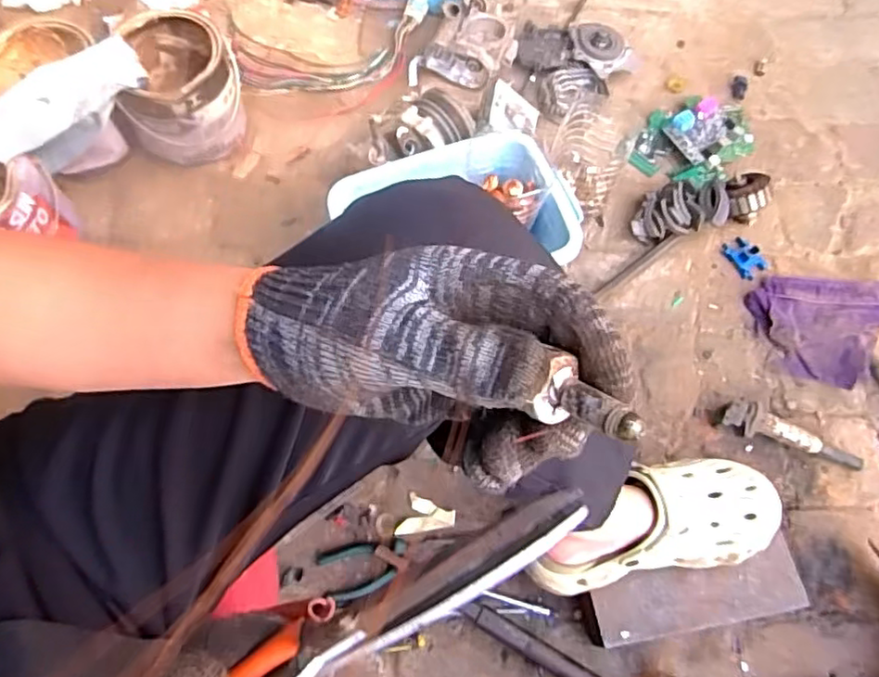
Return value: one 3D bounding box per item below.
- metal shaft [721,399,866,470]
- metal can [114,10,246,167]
[{"bbox_3d":[0.429,0.118,0.760,0.169,0.031,0.038,20,69,9],"label":"metal shaft"},{"bbox_3d":[-0.359,-0.352,0.899,0.144,0.128,0.169,-5,68,-1],"label":"metal can"}]

